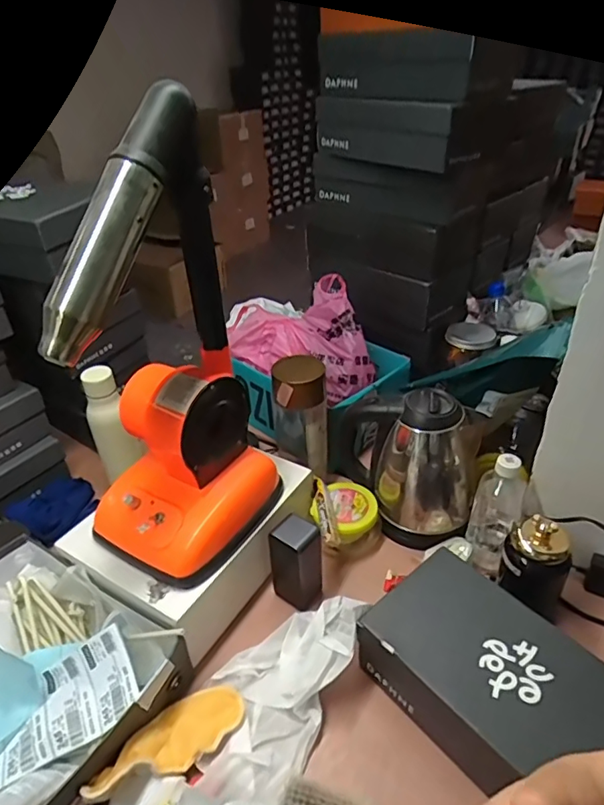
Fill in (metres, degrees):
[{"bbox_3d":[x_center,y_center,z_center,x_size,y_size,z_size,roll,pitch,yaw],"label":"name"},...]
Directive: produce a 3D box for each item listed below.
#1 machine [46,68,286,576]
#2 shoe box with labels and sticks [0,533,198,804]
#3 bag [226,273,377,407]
[{"bbox_3d":[-0.162,-0.039,0.590,0.173,0.478,0.217,20,41,29],"label":"machine"},{"bbox_3d":[-0.348,0.311,0.620,0.370,0.108,0.256,18,40,27],"label":"shoe box with labels and sticks"},{"bbox_3d":[0.006,-0.147,1.014,0.324,0.122,0.235,18,40,27],"label":"bag"}]

